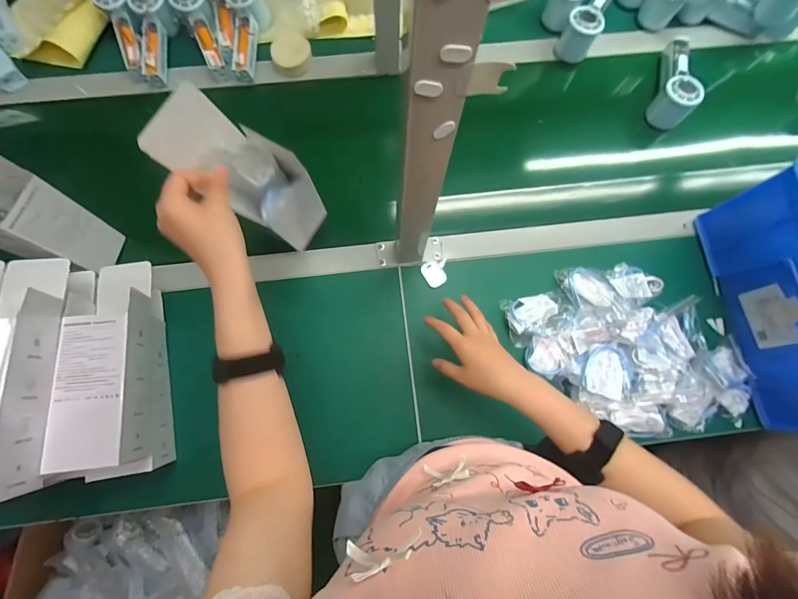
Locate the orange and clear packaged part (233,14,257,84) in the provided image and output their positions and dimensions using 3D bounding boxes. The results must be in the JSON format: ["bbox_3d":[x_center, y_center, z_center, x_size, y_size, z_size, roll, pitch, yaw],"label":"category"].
[{"bbox_3d":[-0.255,-0.418,0.622,0.033,0.022,0.103,5,92,0],"label":"orange and clear packaged part"}]

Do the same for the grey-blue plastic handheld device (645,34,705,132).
[{"bbox_3d":[0.460,-0.363,0.620,0.050,0.067,0.144,17,80,2],"label":"grey-blue plastic handheld device"}]

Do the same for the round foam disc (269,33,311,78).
[{"bbox_3d":[-0.181,-0.414,0.632,0.064,0.027,0.059,0,79,-1],"label":"round foam disc"}]

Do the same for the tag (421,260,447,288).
[{"bbox_3d":[0.053,-0.039,0.570,0.032,0.008,0.041,-32,82,-7],"label":"tag"}]

